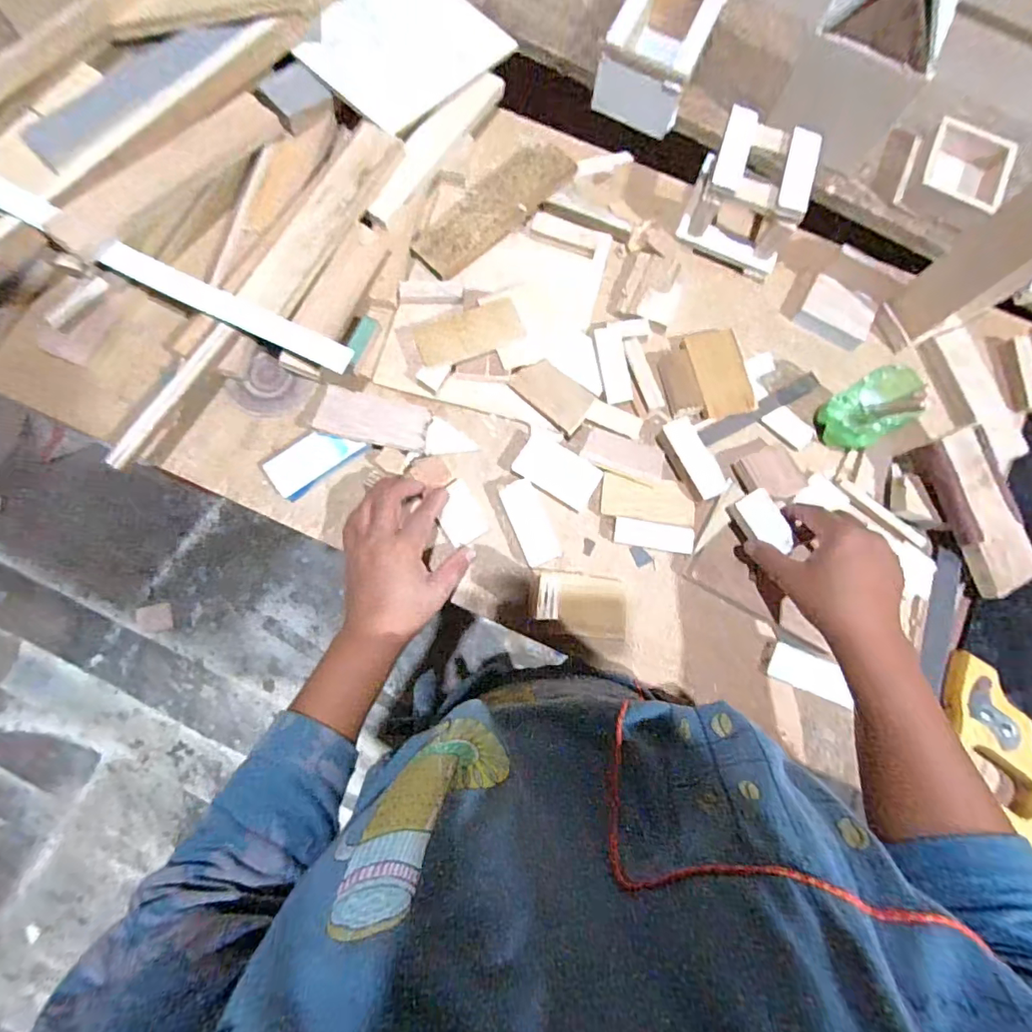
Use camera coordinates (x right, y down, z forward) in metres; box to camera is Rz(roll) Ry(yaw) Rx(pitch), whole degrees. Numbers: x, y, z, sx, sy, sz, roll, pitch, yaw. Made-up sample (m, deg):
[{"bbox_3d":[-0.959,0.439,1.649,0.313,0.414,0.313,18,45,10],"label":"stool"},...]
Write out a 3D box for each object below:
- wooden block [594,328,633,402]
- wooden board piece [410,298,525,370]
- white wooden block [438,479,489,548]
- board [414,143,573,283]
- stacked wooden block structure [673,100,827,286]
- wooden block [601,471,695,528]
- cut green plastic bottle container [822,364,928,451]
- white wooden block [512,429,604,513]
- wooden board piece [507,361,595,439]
[{"bbox_3d":[0.097,-0.151,0.502,0.029,0.009,0.077,-9,78,-4],"label":"wooden block"},{"bbox_3d":[-0.045,-0.176,0.487,0.102,0.008,0.043,-22,94,-4],"label":"wooden board piece"},{"bbox_3d":[-0.053,-0.002,0.477,0.037,0.007,0.055,-29,85,-7],"label":"white wooden block"},{"bbox_3d":[-0.027,-0.330,0.531,0.189,0.008,0.067,-42,82,-9],"label":"board"},{"bbox_3d":[0.242,-0.332,0.515,0.113,0.075,0.110,20,80,2],"label":"stacked wooden block structure"},{"bbox_3d":[0.128,-0.016,0.487,0.089,0.008,0.042,9,78,0],"label":"wooden block"},{"bbox_3d":[0.336,-0.101,0.472,0.054,0.088,0.058,-34,85,-7],"label":"cut green plastic bottle container"},{"bbox_3d":[0.042,-0.046,0.488,0.080,0.018,0.050,31,79,5],"label":"white wooden block"},{"bbox_3d":[0.037,-0.121,0.494,0.078,0.011,0.044,44,80,7],"label":"wooden board piece"}]

